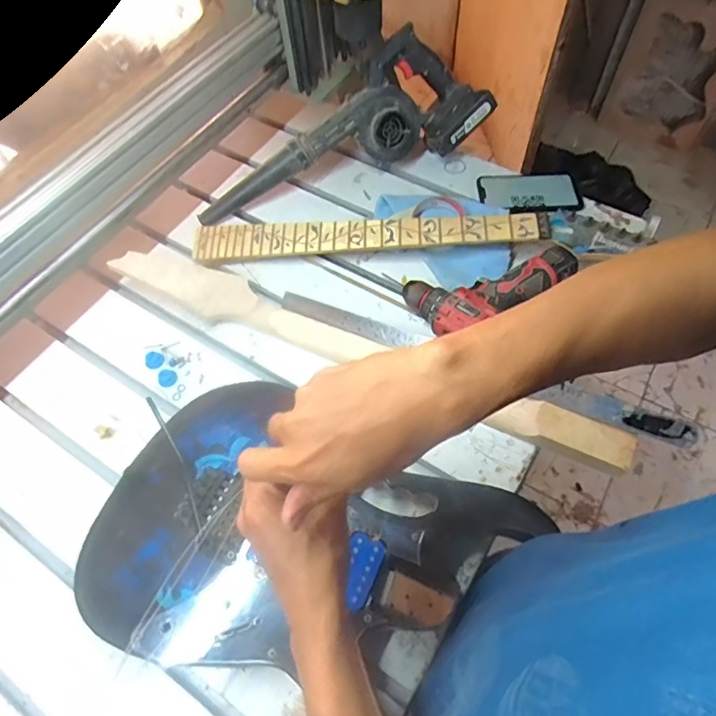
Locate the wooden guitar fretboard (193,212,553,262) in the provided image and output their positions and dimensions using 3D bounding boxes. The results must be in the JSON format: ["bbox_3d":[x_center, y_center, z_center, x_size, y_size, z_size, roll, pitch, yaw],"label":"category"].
[{"bbox_3d":[0.006,-0.179,0.743,0.497,0.013,0.061,-2,70,6],"label":"wooden guitar fretboard"}]

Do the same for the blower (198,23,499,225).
[{"bbox_3d":[-0.029,-0.354,0.792,0.472,0.164,0.110,-16,60,-7],"label":"blower"}]

